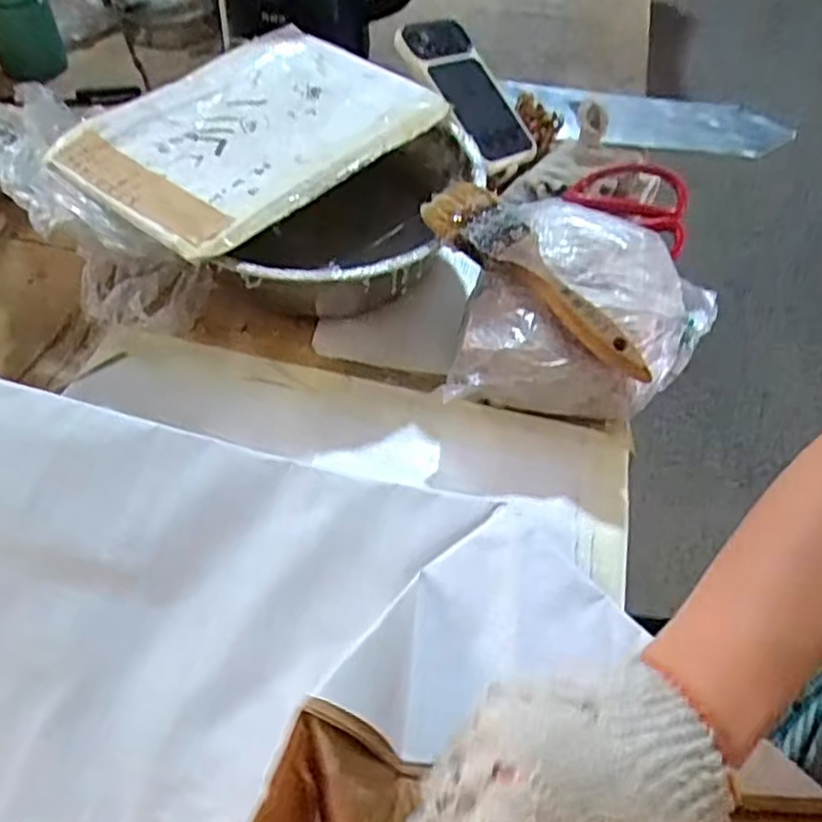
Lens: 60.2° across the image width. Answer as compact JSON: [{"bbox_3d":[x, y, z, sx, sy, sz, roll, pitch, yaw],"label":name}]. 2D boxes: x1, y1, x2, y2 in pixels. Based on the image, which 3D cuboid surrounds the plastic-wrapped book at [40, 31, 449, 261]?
[{"bbox_3d":[-0.112,-0.211,0.522,0.174,0.015,0.248,34,57,21],"label":"plastic-wrapped book"}]

